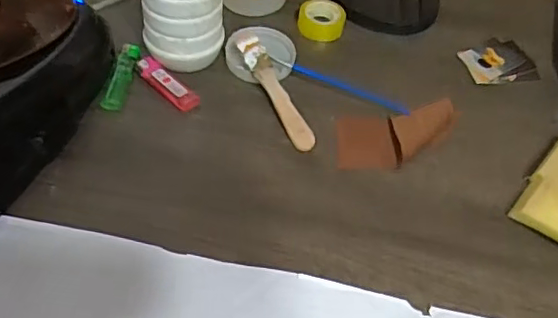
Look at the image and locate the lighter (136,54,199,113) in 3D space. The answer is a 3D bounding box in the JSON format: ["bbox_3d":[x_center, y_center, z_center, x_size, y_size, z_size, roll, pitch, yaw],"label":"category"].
[{"bbox_3d":[-0.110,-0.074,0.560,0.077,0.008,0.025,39,57,22],"label":"lighter"}]

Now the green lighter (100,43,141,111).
[{"bbox_3d":[-0.152,-0.080,0.556,0.020,0.009,0.083,7,51,-1],"label":"green lighter"}]

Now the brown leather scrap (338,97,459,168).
[{"bbox_3d":[0.112,-0.023,0.538,0.121,0.013,0.064,-5,52,-10],"label":"brown leather scrap"}]

